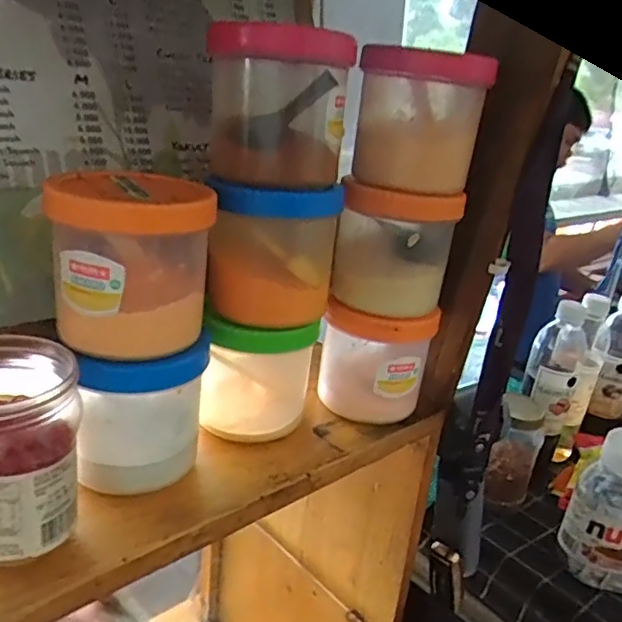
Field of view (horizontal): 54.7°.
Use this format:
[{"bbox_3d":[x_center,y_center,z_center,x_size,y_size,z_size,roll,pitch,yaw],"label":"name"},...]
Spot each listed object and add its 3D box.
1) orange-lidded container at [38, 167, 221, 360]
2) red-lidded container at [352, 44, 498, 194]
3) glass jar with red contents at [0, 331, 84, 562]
[{"bbox_3d":[-0.099,-0.026,0.340,0.080,0.091,0.074,4,22,-10],"label":"orange-lidded container"},{"bbox_3d":[0.073,-0.129,0.407,0.083,0.089,0.073,10,22,5],"label":"red-lidded container"},{"bbox_3d":[-0.159,0.068,0.308,0.077,0.082,0.083,-7,26,-32],"label":"glass jar with red contents"}]

